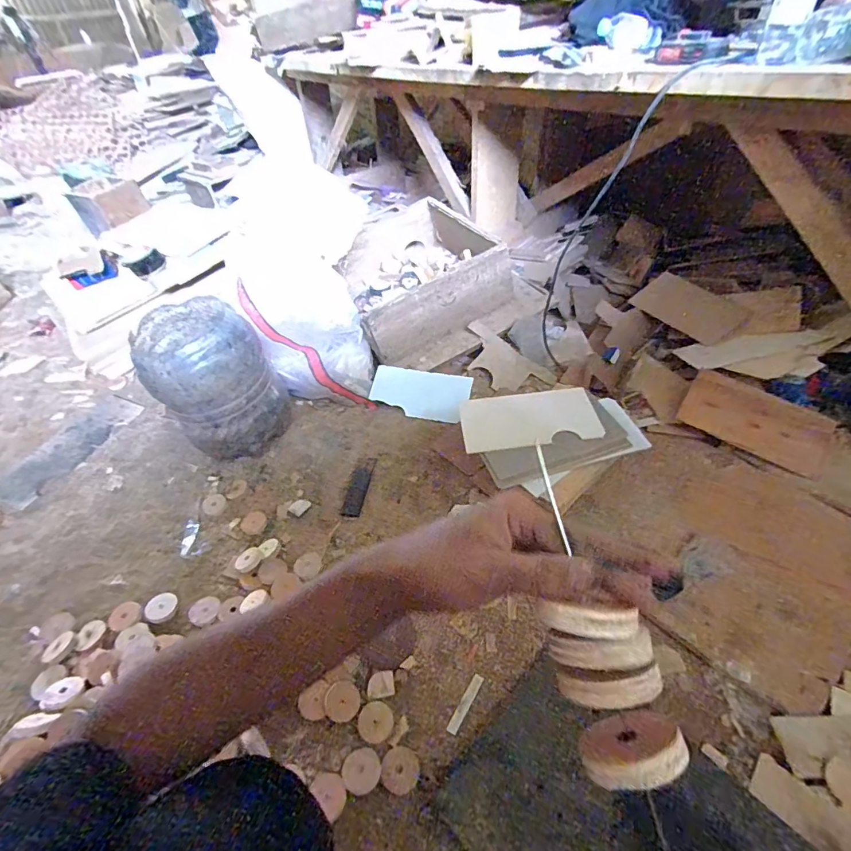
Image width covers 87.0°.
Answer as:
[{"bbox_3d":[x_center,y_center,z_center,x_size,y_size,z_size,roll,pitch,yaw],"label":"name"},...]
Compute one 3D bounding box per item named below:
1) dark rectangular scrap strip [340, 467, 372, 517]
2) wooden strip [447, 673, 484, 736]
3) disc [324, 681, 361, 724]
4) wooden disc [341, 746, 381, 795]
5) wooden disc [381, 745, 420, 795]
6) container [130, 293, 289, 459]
[{"bbox_3d":[-0.148,0.144,0.977,0.046,0.012,0.124,4,46,12],"label":"dark rectangular scrap strip"},{"bbox_3d":[0.060,0.415,0.668,0.015,0.004,0.085,23,62,28],"label":"wooden strip"},{"bbox_3d":[-0.126,0.417,0.678,0.052,0.009,0.051,-4,45,4],"label":"disc"},{"bbox_3d":[-0.088,0.474,0.617,0.050,0.012,0.049,2,58,-3],"label":"wooden disc"},{"bbox_3d":[-0.035,0.478,0.621,0.051,0.005,0.051,-4,45,4],"label":"wooden disc"},{"bbox_3d":[-0.482,-0.094,1.055,0.241,0.340,0.235,-25,47,-18],"label":"container"}]

